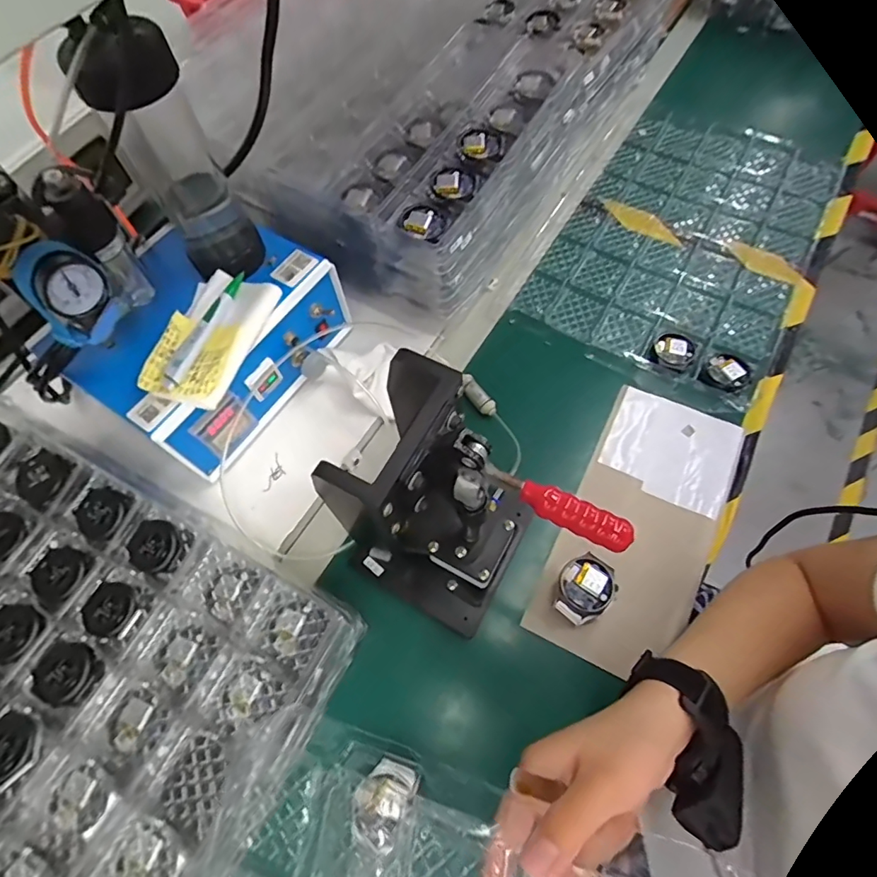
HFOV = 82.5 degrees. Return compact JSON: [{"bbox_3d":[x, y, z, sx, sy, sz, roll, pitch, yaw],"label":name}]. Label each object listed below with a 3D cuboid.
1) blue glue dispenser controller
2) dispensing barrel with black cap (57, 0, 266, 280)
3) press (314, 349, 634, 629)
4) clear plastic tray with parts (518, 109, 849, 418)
[{"bbox_3d":[-0.230,-0.105,0.507,0.199,0.106,0.228,31,69,17],"label":"blue glue dispenser controller"},{"bbox_3d":[-0.198,-0.207,0.390,0.063,0.204,0.056,-27,66,-10],"label":"dispensing barrel with black cap"},{"bbox_3d":[0.012,0.069,0.356,0.173,0.235,0.112,37,71,19],"label":"press"},{"bbox_3d":[0.309,-0.252,0.615,0.276,0.023,0.428,28,69,16],"label":"clear plastic tray with parts"}]

